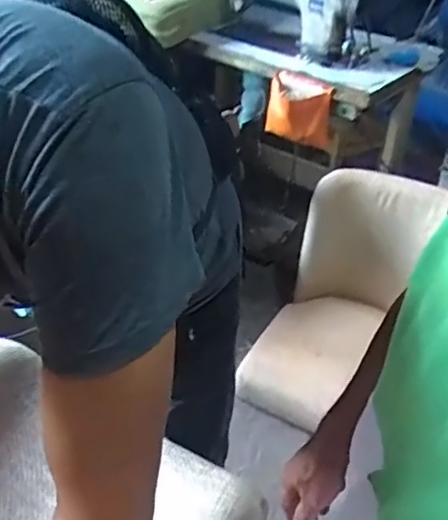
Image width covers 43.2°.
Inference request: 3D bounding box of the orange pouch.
[{"bbox_3d":[0.224,-0.432,1.674,0.178,0.187,0.135,11,40,12],"label":"orange pouch"}]

